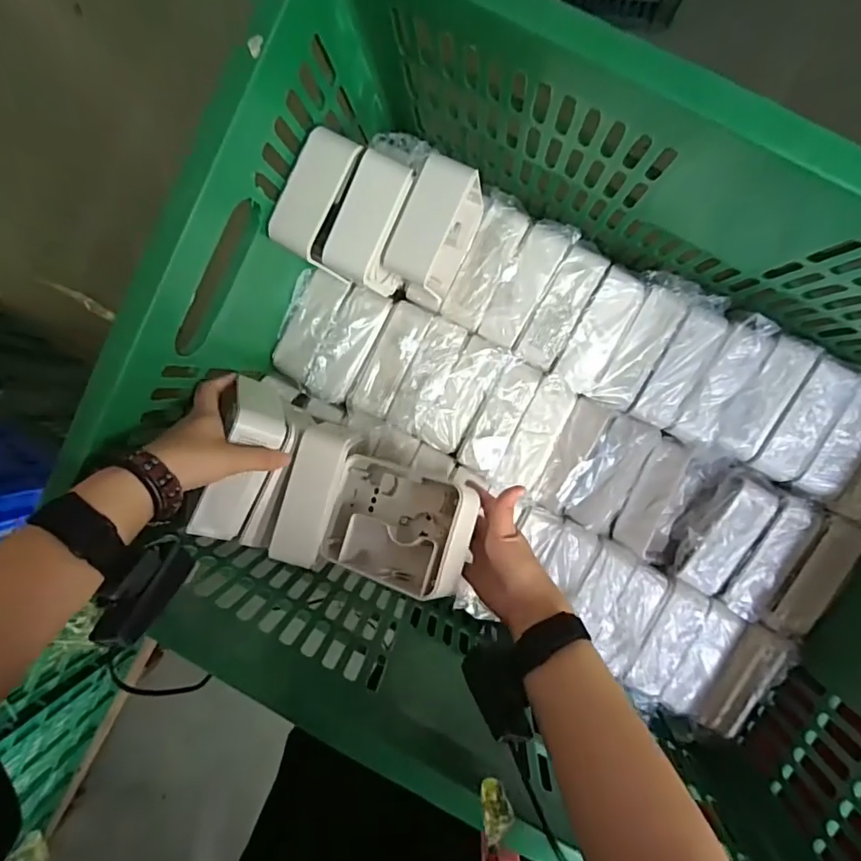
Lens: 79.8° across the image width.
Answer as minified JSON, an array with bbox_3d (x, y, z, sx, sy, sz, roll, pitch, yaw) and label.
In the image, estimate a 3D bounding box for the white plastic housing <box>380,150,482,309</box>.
[{"bbox_3d":[0.006,-0.172,0.456,0.048,0.125,0.102,24,96,3],"label":"white plastic housing"}]

